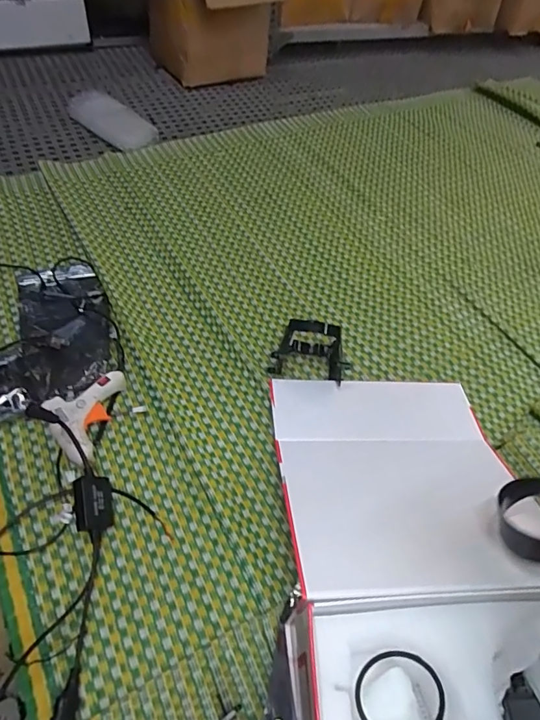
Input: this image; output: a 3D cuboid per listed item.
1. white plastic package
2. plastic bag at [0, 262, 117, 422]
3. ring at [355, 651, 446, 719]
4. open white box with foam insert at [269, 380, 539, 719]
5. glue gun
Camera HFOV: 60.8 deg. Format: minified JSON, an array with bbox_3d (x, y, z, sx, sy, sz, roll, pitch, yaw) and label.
[{"bbox_3d":[-0.355,-0.529,1.006,0.231,0.071,0.101,37,58,20],"label":"white plastic package"},{"bbox_3d":[-0.373,-0.021,0.635,0.315,0.041,0.264,-25,60,-22],"label":"plastic bag"},{"bbox_3d":[0.116,0.302,0.412,0.077,0.006,0.076,-1,80,7],"label":"ring"},{"bbox_3d":[0.157,0.207,0.477,0.271,0.116,0.491,0,54,-6],"label":"open white box with foam insert"},{"bbox_3d":[-0.243,0.066,0.586,0.076,0.034,0.126,10,53,2],"label":"glue gun"}]

